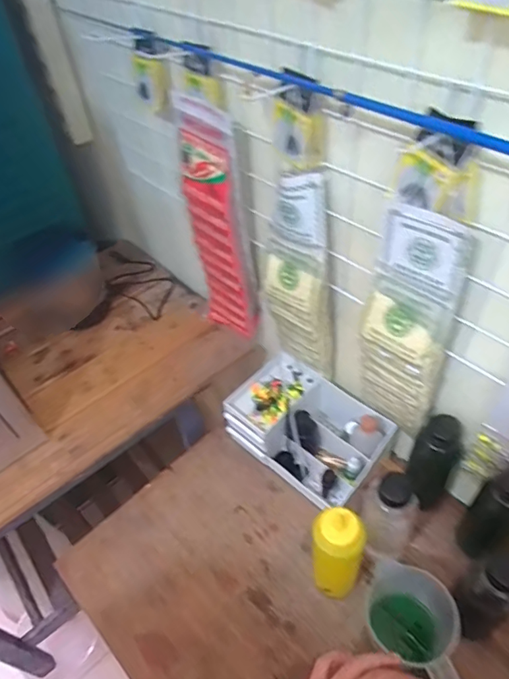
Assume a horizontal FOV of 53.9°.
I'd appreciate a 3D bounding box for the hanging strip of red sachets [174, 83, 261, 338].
[{"bbox_3d":[-0.053,-0.151,0.754,0.105,0.416,0.026,32,60,25],"label":"hanging strip of red sachets"}]

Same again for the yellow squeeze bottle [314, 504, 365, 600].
[{"bbox_3d":[0.103,0.269,0.617,0.059,0.183,0.048,8,50,13],"label":"yellow squeeze bottle"}]

